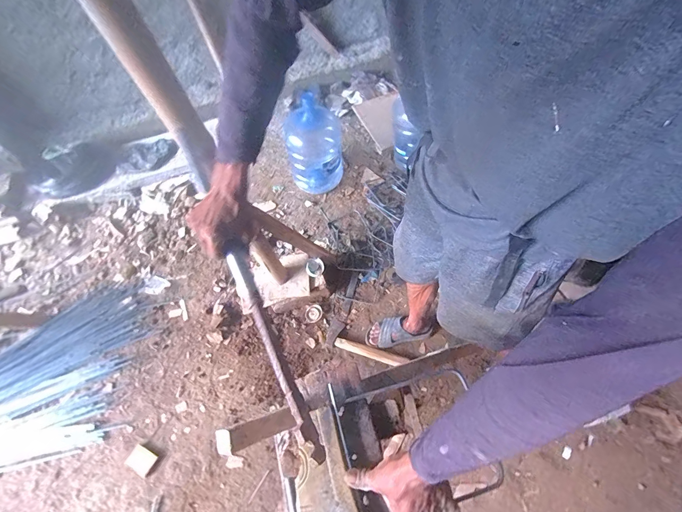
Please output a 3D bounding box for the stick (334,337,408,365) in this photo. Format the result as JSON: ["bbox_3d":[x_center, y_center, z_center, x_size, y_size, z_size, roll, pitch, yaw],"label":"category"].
[{"bbox_3d":[0.121,0.391,1.296,0.302,0.040,0.049,13,63,13],"label":"stick"}]

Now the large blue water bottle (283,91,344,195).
[{"bbox_3d":[-0.132,-0.526,1.582,0.274,0.455,0.219,-11,61,-1],"label":"large blue water bottle"}]

